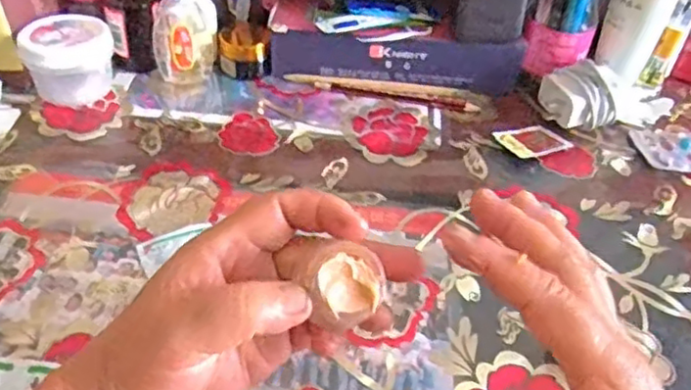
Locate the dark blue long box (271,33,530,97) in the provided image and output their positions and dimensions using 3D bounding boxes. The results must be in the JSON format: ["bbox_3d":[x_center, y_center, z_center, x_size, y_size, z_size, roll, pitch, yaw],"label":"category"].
[{"bbox_3d":[0.045,-0.115,0.576,0.215,0.046,0.015,4,43,-1],"label":"dark blue long box"}]

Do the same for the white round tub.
[{"bbox_3d":[-0.223,-0.110,0.537,0.067,0.054,0.065,-14,46,-19],"label":"white round tub"}]

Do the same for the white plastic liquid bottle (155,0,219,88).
[{"bbox_3d":[-0.133,-0.140,0.556,0.050,0.088,0.040,-7,45,-12],"label":"white plastic liquid bottle"}]

